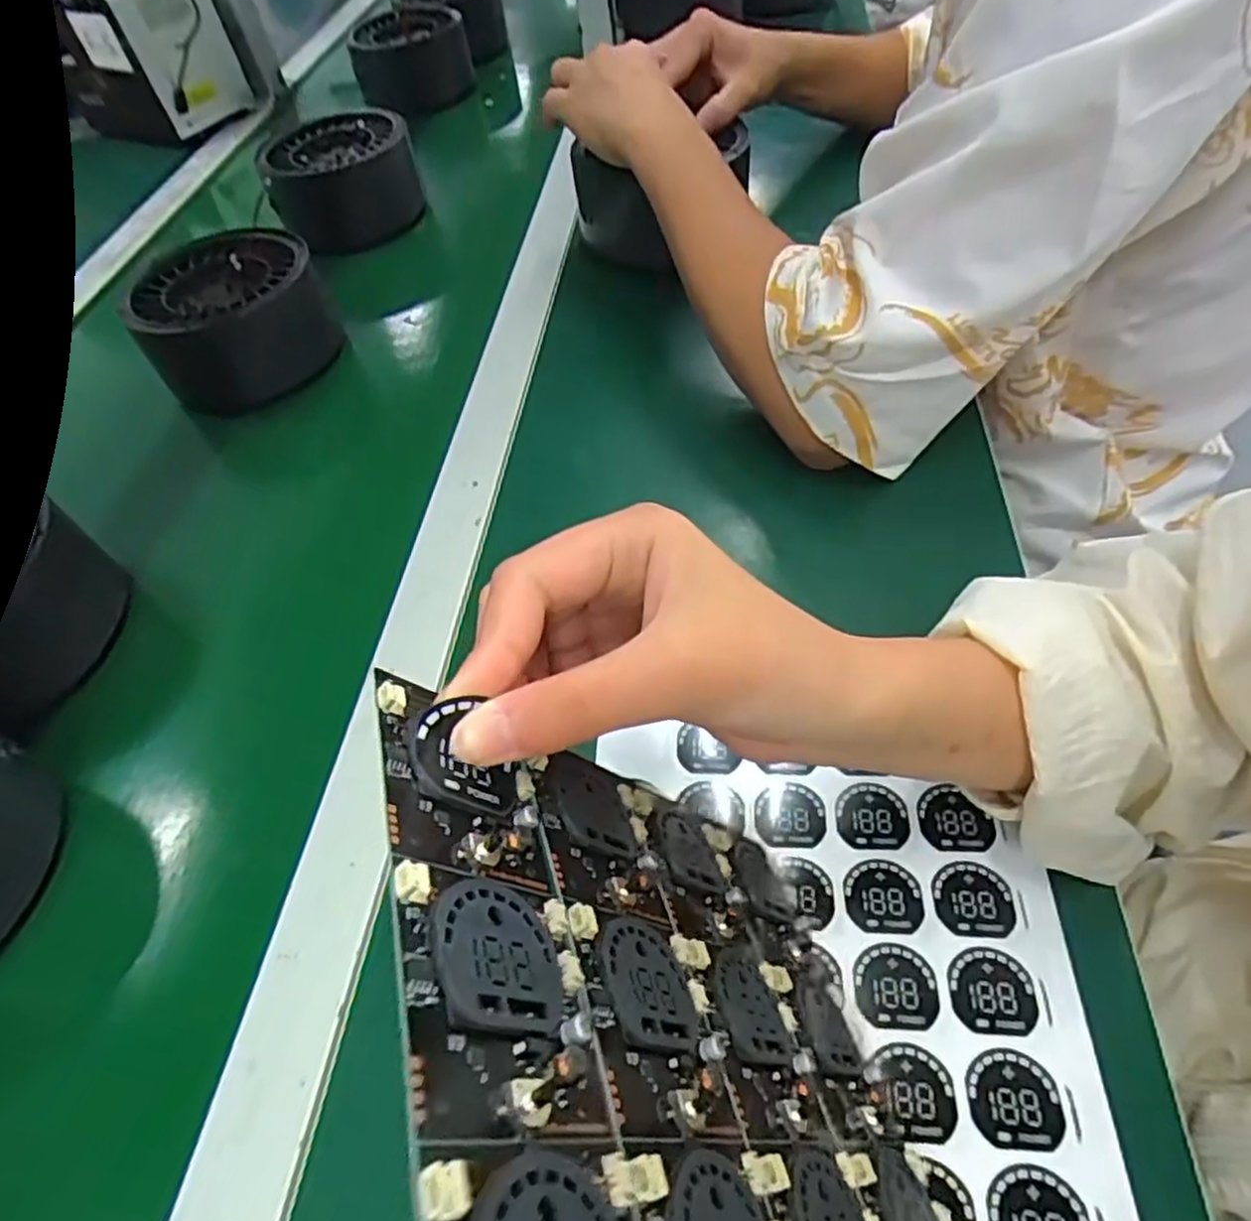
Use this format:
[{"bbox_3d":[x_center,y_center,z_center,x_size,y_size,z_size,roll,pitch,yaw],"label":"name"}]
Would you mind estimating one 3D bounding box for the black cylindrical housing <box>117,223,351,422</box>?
[{"bbox_3d":[-0.295,-0.220,0.587,0.121,0.094,0.125,-7,50,8],"label":"black cylindrical housing"}]

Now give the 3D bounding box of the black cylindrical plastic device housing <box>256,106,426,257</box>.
[{"bbox_3d":[-0.263,-0.405,0.711,0.129,0.078,0.144,-15,49,1],"label":"black cylindrical plastic device housing"}]

